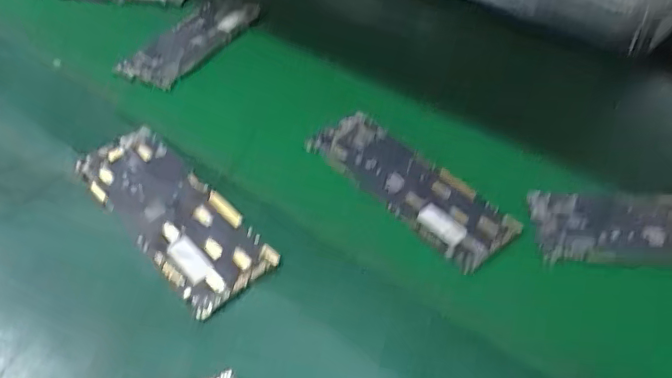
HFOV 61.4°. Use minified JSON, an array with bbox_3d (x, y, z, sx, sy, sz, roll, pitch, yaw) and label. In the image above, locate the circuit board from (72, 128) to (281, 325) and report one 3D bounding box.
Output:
[{"bbox_3d":[-0.083,0.011,0.285,0.045,0.009,0.123,-33,55,-28],"label":"circuit board"}]

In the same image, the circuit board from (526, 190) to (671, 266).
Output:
[{"bbox_3d":[0.163,0.019,0.288,0.119,0.006,0.045,1,47,-1],"label":"circuit board"}]

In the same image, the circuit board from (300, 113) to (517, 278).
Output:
[{"bbox_3d":[0.039,-0.004,0.313,0.045,0.006,0.124,-33,55,-28],"label":"circuit board"}]

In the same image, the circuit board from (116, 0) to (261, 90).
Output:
[{"bbox_3d":[-0.105,-0.115,0.422,0.049,0.005,0.125,23,50,19],"label":"circuit board"}]

